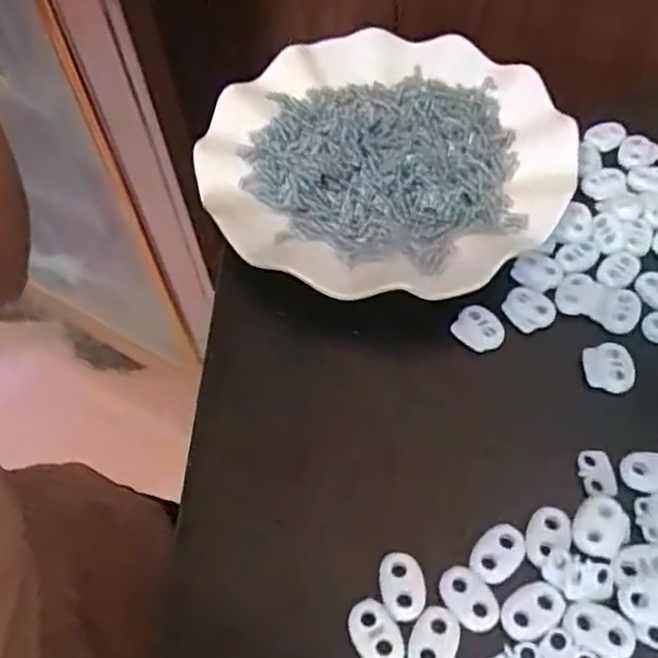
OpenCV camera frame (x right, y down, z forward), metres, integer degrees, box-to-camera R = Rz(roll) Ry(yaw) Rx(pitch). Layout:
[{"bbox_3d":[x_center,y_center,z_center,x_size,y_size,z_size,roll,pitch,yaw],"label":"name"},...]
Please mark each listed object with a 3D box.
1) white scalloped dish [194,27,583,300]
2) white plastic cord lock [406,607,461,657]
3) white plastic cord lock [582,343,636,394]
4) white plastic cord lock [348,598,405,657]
[{"bbox_3d":[0.028,-0.096,0.350,0.179,0.022,0.193,-2,56,3],"label":"white scalloped dish"},{"bbox_3d":[0.035,0.104,0.227,0.015,0.004,0.022,13,56,13],"label":"white plastic cord lock"},{"bbox_3d":[0.116,0.015,0.282,0.018,0.007,0.019,3,54,6],"label":"white plastic cord lock"},{"bbox_3d":[0.016,0.102,0.228,0.015,0.004,0.023,-26,56,-14],"label":"white plastic cord lock"}]

